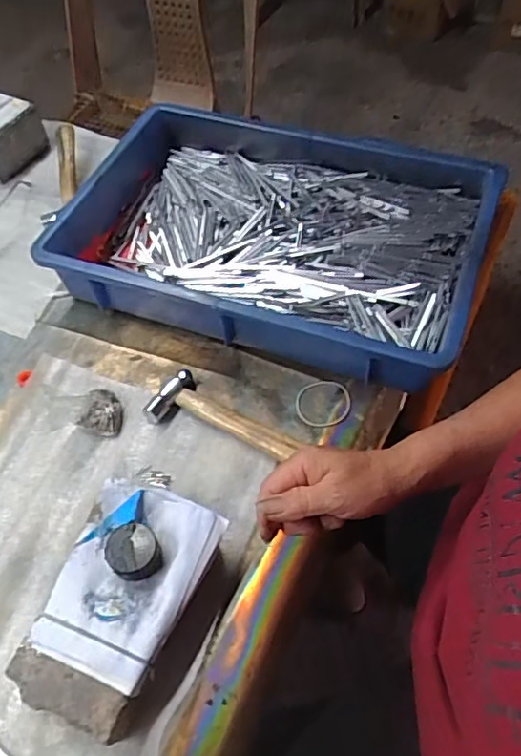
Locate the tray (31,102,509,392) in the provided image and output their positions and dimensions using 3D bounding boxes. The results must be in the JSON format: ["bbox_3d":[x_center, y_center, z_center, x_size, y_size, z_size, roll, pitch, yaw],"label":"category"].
[{"bbox_3d":[0.013,-0.154,0.649,0.431,0.088,0.279,17,58,14],"label":"tray"}]

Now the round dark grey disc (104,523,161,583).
[{"bbox_3d":[-0.097,0.130,0.442,0.037,0.023,0.042,-27,58,-15],"label":"round dark grey disc"}]

